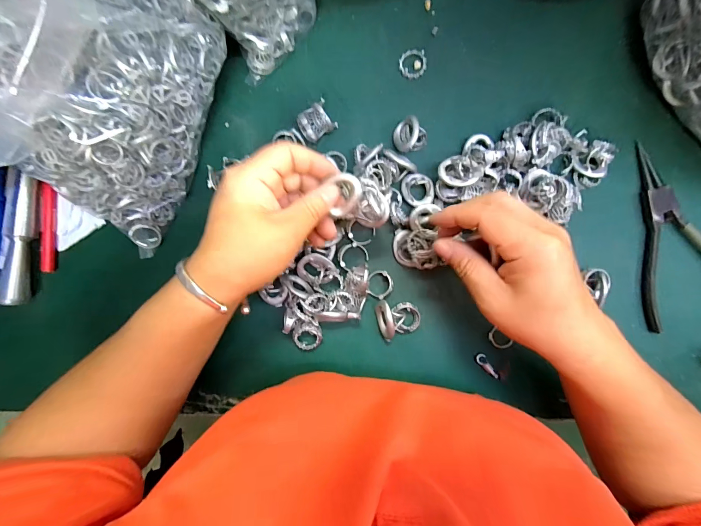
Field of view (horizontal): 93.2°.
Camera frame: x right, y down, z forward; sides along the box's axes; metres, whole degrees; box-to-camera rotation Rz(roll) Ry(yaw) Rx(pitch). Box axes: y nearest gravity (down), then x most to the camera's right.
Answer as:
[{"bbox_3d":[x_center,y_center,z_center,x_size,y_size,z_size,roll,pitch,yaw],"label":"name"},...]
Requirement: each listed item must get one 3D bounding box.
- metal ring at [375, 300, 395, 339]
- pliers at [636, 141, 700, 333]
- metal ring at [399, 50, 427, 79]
[{"bbox_3d":[0.031,0.051,0.298,0.012,0.024,0.034,-14,90,-1],"label":"metal ring"},{"bbox_3d":[0.305,-0.026,0.304,0.083,0.007,0.164,-10,90,-1],"label":"pliers"},{"bbox_3d":[0.058,-0.186,0.308,0.025,0.004,0.025,0,90,-1],"label":"metal ring"}]

